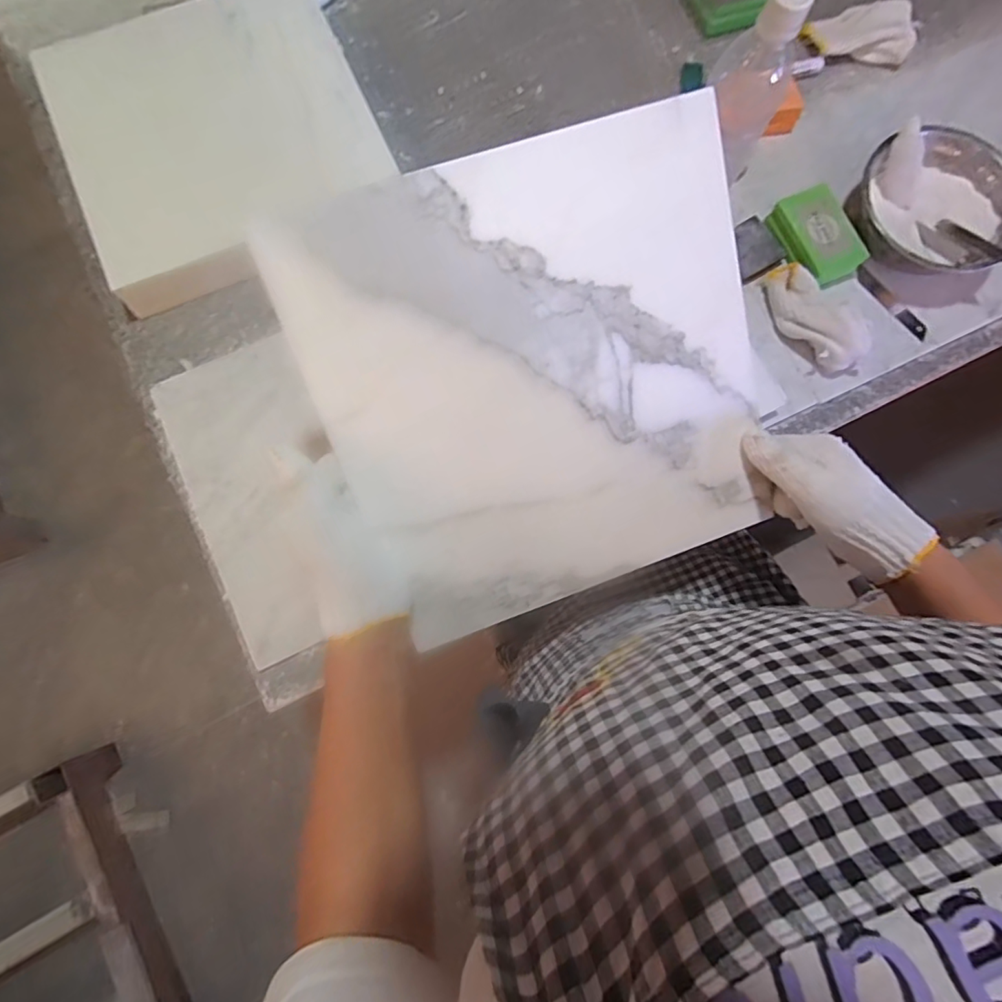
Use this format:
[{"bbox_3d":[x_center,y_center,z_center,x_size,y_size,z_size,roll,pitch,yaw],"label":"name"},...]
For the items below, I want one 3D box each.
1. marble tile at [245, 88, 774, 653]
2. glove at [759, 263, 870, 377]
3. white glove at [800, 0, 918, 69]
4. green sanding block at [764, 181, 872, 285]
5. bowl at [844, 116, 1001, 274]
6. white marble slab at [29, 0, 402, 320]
[{"bbox_3d":[0.036,-0.074,0.357,0.292,0.009,0.294,-20,108,-5],"label":"marble tile"},{"bbox_3d":[0.314,-0.186,0.520,0.051,0.036,0.125,-36,82,-6],"label":"glove"},{"bbox_3d":[0.423,-0.550,0.612,0.126,0.027,0.072,3,80,1],"label":"white glove"},{"bbox_3d":[0.329,-0.275,0.536,0.069,0.018,0.096,-27,81,-5],"label":"green sanding block"},{"bbox_3d":[0.450,-0.305,0.535,0.157,0.071,0.144,0,80,0],"label":"bowl"},{"bbox_3d":[-0.294,-0.390,0.544,0.300,0.047,0.318,-23,81,-4],"label":"white marble slab"}]

